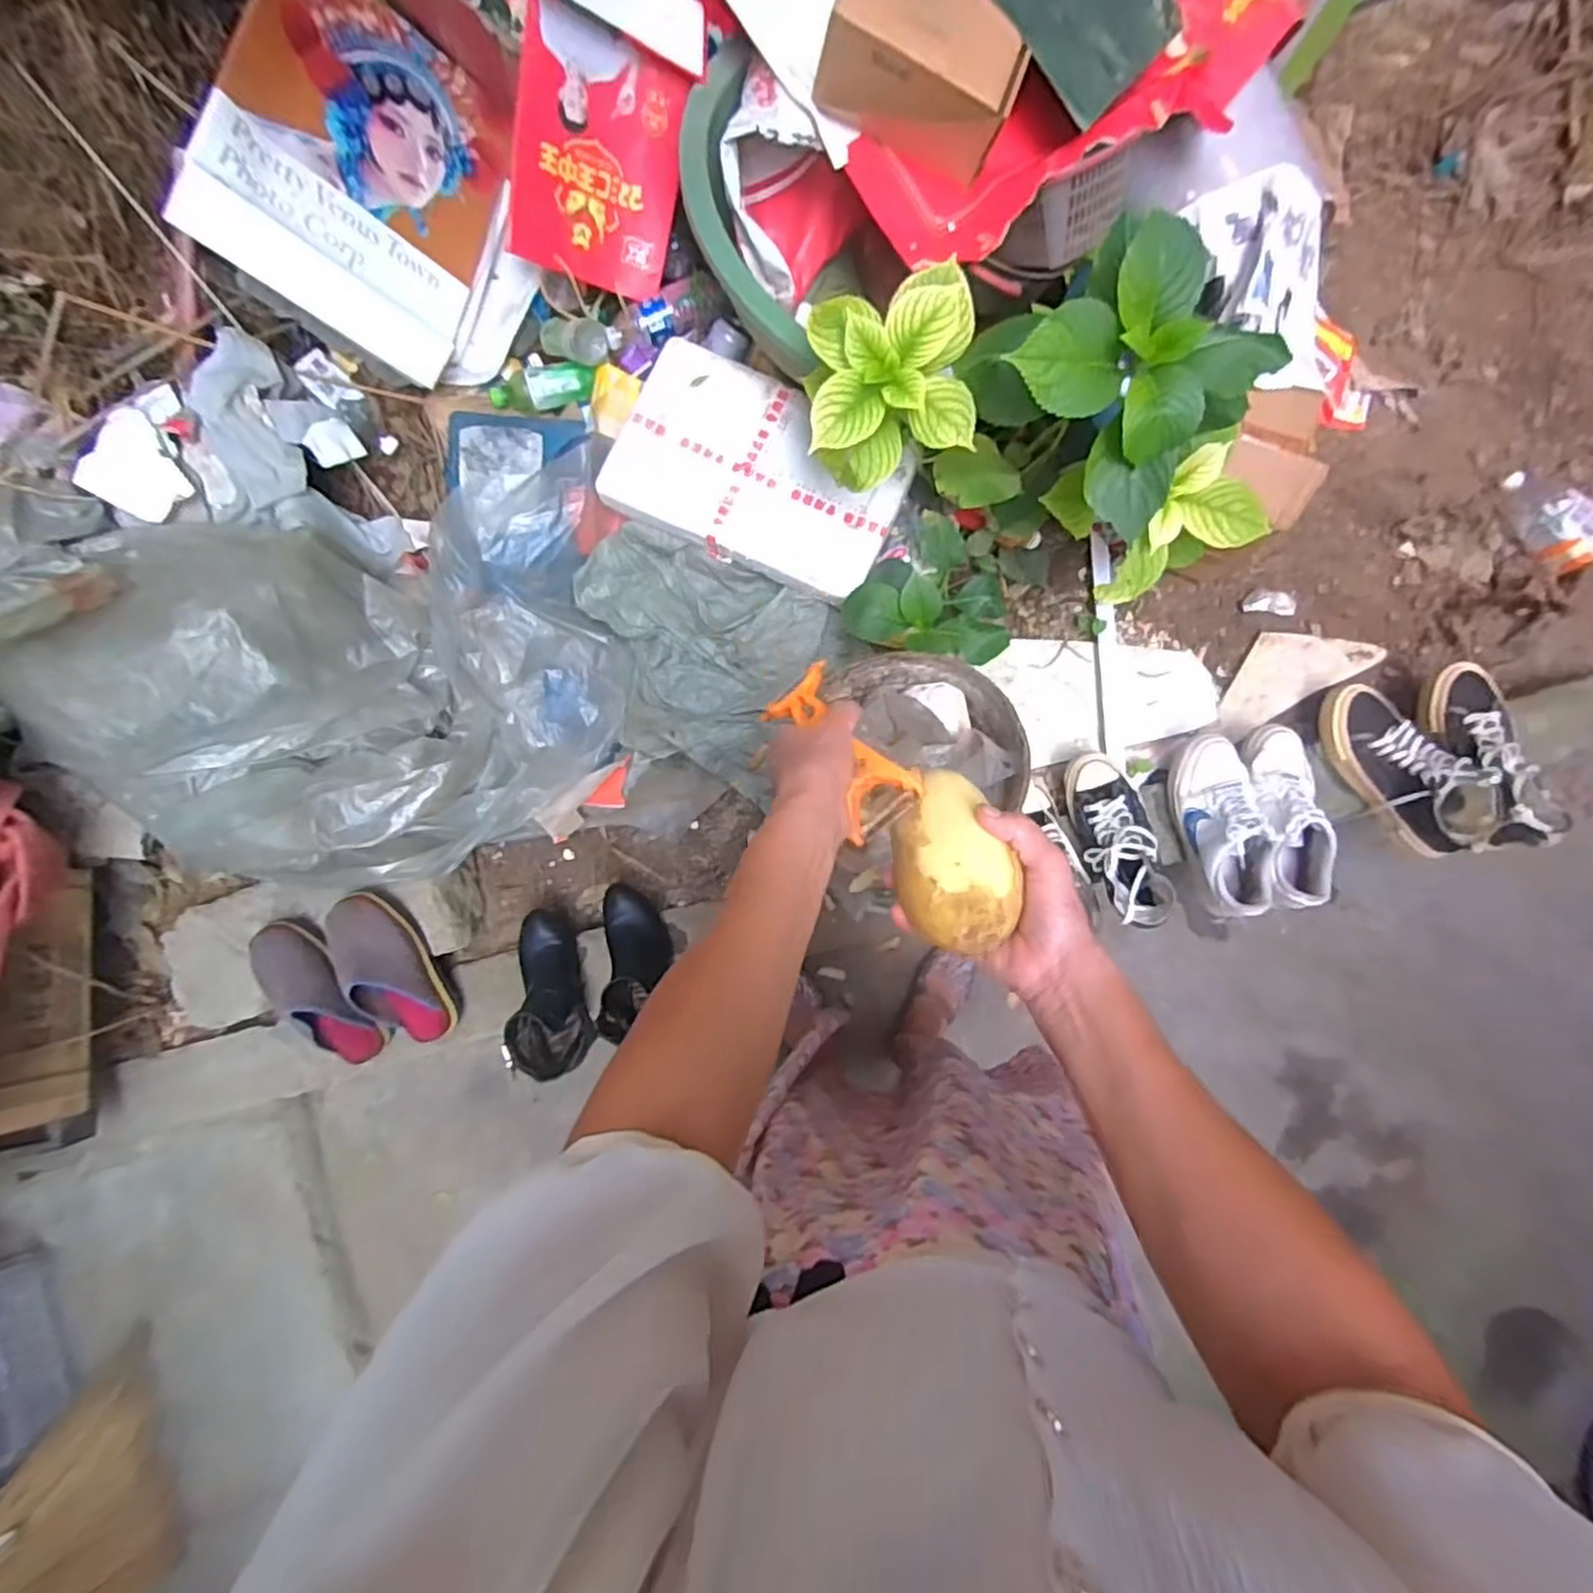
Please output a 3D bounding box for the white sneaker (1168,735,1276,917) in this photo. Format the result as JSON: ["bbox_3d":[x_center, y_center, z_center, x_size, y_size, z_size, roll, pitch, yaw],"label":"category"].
[{"bbox_3d":[0.637,0.040,1.081,0.096,0.095,0.264,-10,85,0],"label":"white sneaker"}]

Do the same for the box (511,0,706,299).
[{"bbox_3d":[-0.270,-0.946,1.035,0.230,0.054,0.363,-4,128,-34],"label":"box"}]

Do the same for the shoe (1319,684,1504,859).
[{"bbox_3d":[0.897,-0.044,1.081,0.094,0.123,0.278,-31,71,-1],"label":"shoe"}]

